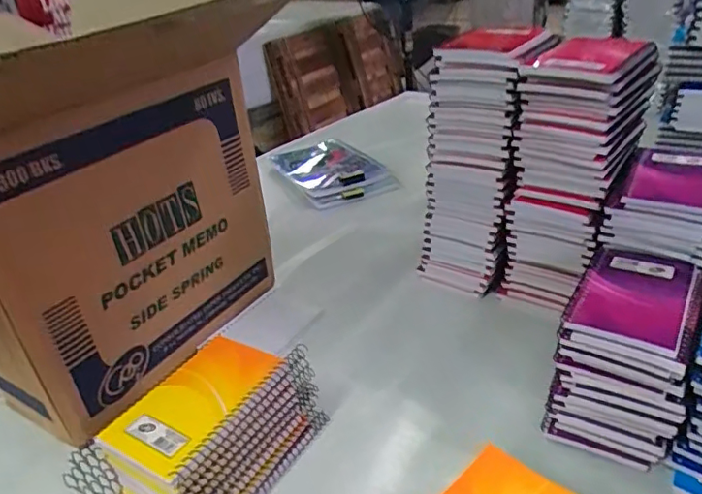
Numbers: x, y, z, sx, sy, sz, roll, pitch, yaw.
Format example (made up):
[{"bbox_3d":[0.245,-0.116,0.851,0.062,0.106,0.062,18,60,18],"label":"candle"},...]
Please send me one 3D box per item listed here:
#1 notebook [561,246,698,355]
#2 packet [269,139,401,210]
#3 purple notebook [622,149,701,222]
[{"bbox_3d":[0.242,0.039,0.469,0.082,0.008,0.137,15,36,31],"label":"notebook"},{"bbox_3d":[-0.048,-0.149,1.017,0.176,0.041,0.254,-17,32,-20],"label":"packet"},{"bbox_3d":[0.315,-0.065,0.522,0.088,0.015,0.127,13,38,27],"label":"purple notebook"}]

